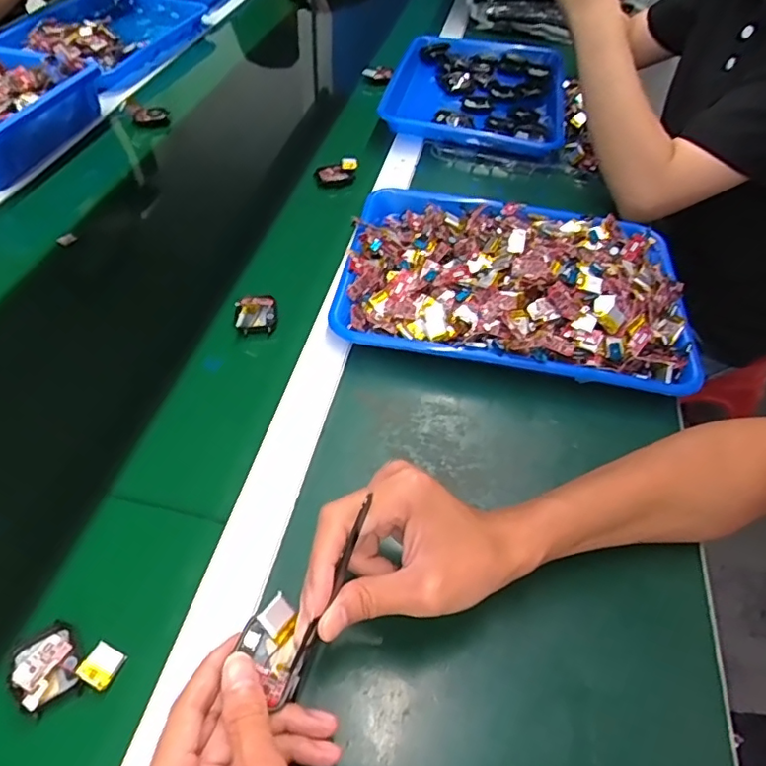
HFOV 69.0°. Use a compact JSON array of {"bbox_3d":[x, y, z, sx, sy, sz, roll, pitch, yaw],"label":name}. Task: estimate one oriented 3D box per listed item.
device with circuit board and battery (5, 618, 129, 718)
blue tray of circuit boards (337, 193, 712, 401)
[{"bbox_3d":[-0.193,0.168,0.329,0.063,0.018,0.045,20,49,14],"label":"device with circuit board and battery"},{"bbox_3d":[0.130,-0.113,0.550,0.329,0.059,0.244,10,47,5],"label":"blue tray of circuit boards"}]

